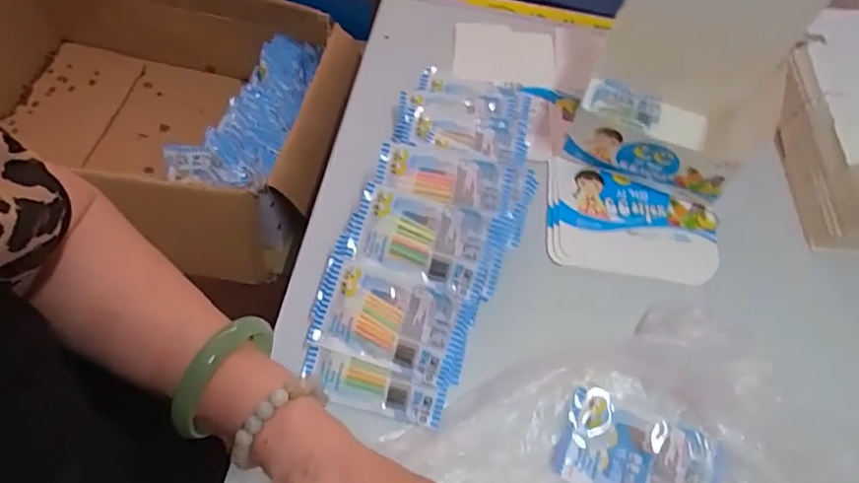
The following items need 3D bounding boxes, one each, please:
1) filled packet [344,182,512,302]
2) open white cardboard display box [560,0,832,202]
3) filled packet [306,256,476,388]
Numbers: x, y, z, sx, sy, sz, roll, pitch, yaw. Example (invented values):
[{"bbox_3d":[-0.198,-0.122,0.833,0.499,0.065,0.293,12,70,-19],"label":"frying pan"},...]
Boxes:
[{"bbox_3d":[-0.002,0.000,0.414,0.115,0.026,0.060,13,62,3],"label":"filled packet"},{"bbox_3d":[0.217,-0.147,0.448,0.142,0.187,0.145,22,63,8],"label":"open white cardboard display box"},{"bbox_3d":[-0.031,0.057,0.403,0.109,0.018,0.066,18,84,5],"label":"filled packet"}]

